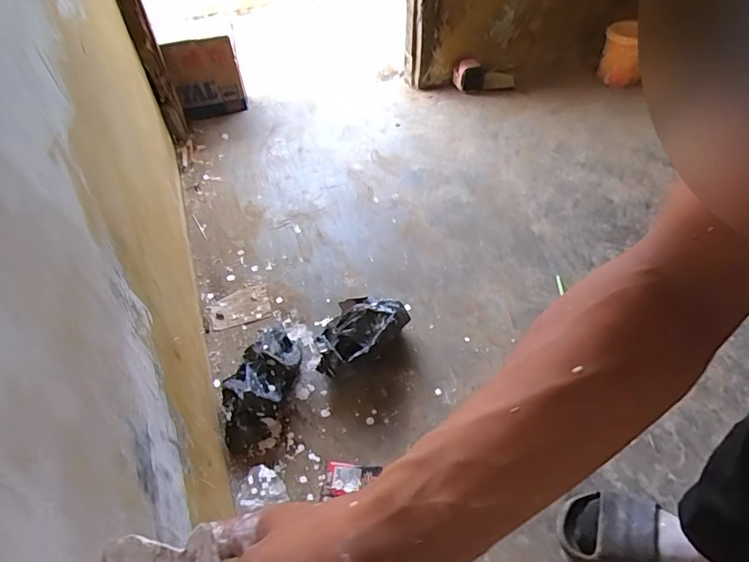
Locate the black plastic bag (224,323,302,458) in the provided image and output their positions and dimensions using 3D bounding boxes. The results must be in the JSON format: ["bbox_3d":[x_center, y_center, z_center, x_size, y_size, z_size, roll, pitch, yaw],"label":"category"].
[{"bbox_3d":[-0.212,0.189,0.839,0.124,0.088,0.234,13,64,10],"label":"black plastic bag"}]

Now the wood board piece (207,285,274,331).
[{"bbox_3d":[-0.294,0.055,1.008,0.126,0.009,0.086,-18,53,-16],"label":"wood board piece"}]

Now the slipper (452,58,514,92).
[{"bbox_3d":[0.387,-0.708,1.612,0.253,0.088,0.067,-6,49,-26],"label":"slipper"}]

